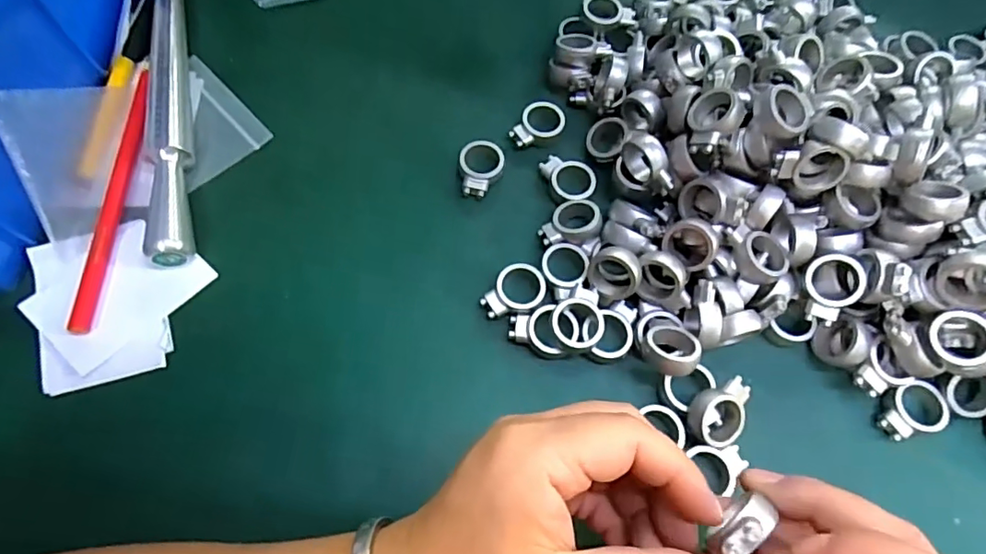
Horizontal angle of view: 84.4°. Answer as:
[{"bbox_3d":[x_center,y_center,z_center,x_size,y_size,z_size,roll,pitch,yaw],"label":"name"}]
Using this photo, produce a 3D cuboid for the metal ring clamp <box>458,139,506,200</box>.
[{"bbox_3d":[-0.007,-0.061,0.309,0.024,0.010,0.033,13,68,2],"label":"metal ring clamp"}]

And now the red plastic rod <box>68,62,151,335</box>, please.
[{"bbox_3d":[-0.197,-0.047,0.283,0.013,0.010,0.154,2,68,-2],"label":"red plastic rod"}]

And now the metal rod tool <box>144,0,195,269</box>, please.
[{"bbox_3d":[-0.183,-0.111,0.310,0.018,0.019,0.226,-10,69,-7],"label":"metal rod tool"}]

